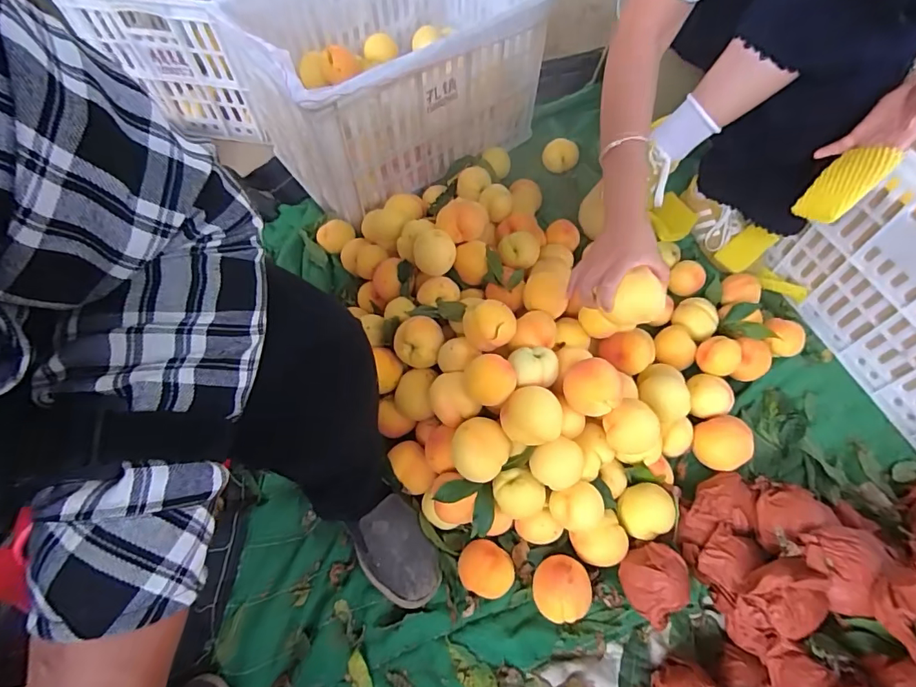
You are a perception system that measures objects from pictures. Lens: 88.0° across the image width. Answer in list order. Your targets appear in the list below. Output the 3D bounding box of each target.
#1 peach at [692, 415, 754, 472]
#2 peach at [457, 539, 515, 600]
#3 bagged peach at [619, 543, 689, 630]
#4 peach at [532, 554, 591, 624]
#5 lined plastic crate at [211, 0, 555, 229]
[{"bbox_3d":[0.395,0.149,0.709,0.081,0.065,0.075,-1,63,2],"label":"peach"},{"bbox_3d":[0.038,0.298,0.626,0.071,0.056,0.064,28,68,15],"label":"peach"},{"bbox_3d":[0.249,0.305,0.608,0.075,0.081,0.083,26,67,15],"label":"bagged peach"},{"bbox_3d":[0.133,0.316,0.613,0.067,0.060,0.076,10,64,7],"label":"peach"},{"bbox_3d":[-0.122,-0.542,0.931,0.503,0.281,0.419,-37,68,-15],"label":"lined plastic crate"}]

